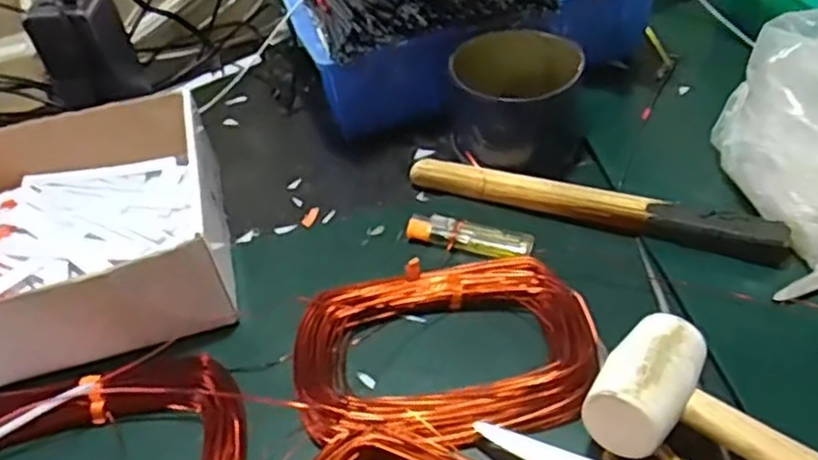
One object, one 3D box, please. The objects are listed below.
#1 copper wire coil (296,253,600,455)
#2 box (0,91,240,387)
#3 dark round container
[{"bbox_3d":[0.020,0.071,0.432,0.170,0.027,0.117,-5,47,2],"label":"copper wire coil"},{"bbox_3d":[-0.252,0.007,0.489,0.238,0.078,0.179,-14,47,-7],"label":"box"},{"bbox_3d":[0.078,-0.100,0.555,0.098,0.064,0.112,6,48,11],"label":"dark round container"}]

